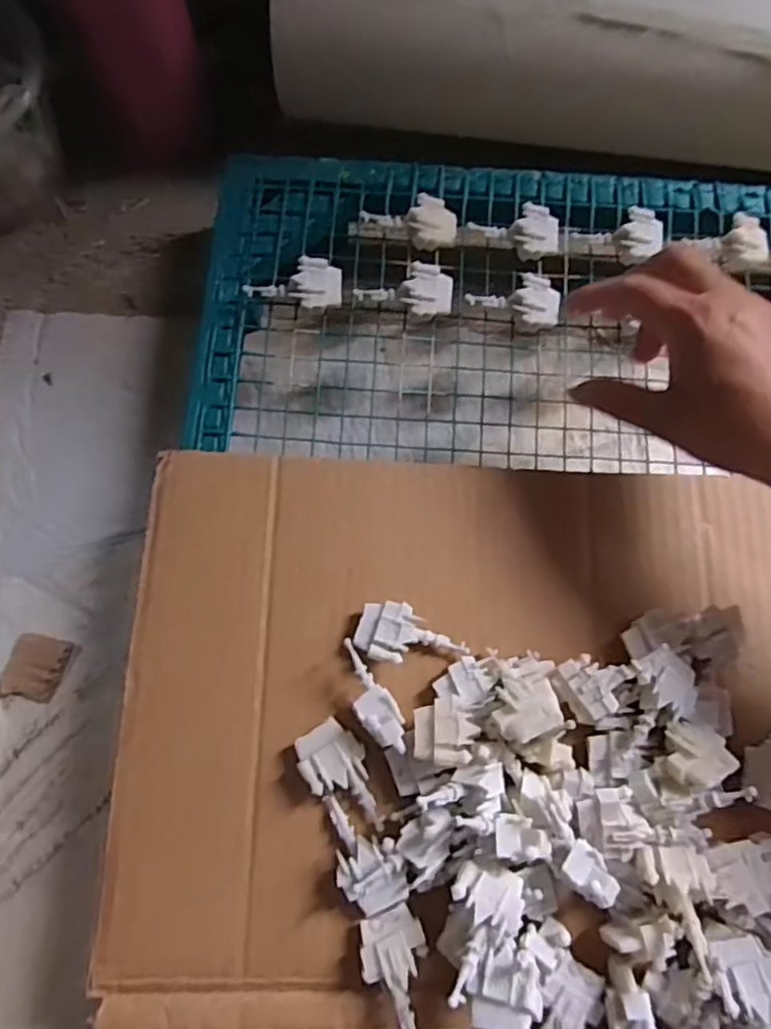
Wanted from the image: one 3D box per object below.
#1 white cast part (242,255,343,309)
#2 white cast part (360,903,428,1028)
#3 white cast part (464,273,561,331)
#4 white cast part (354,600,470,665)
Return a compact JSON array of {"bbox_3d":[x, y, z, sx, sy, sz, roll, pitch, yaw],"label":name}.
[{"bbox_3d":[-0.050,-0.126,0.358,0.053,0.019,0.026,-14,76,-6],"label":"white cast part"},{"bbox_3d":[0.007,0.202,0.277,0.028,0.015,0.053,-15,76,-6],"label":"white cast part"},{"bbox_3d":[0.074,-0.124,0.366,0.053,0.013,0.027,7,75,0],"label":"white cast part"},{"bbox_3d":[0.013,0.061,0.312,0.054,0.017,0.028,12,75,2],"label":"white cast part"}]

